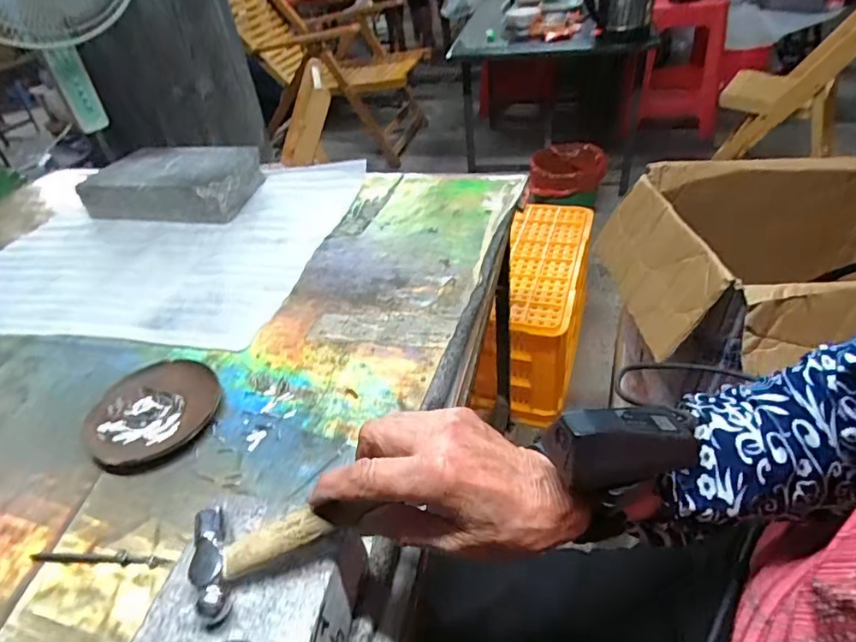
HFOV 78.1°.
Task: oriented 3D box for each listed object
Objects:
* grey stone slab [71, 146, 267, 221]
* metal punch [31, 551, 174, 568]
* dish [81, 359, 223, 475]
[{"bbox_3d":[-0.394,-0.224,0.829,0.245,0.054,0.160,4,41,13],"label":"grey stone slab"},{"bbox_3d":[-0.231,0.167,0.373,0.106,0.004,0.009,0,40,8],"label":"metal punch"},{"bbox_3d":[-0.247,0.082,0.473,0.105,0.013,0.116,13,43,22],"label":"dish"}]

